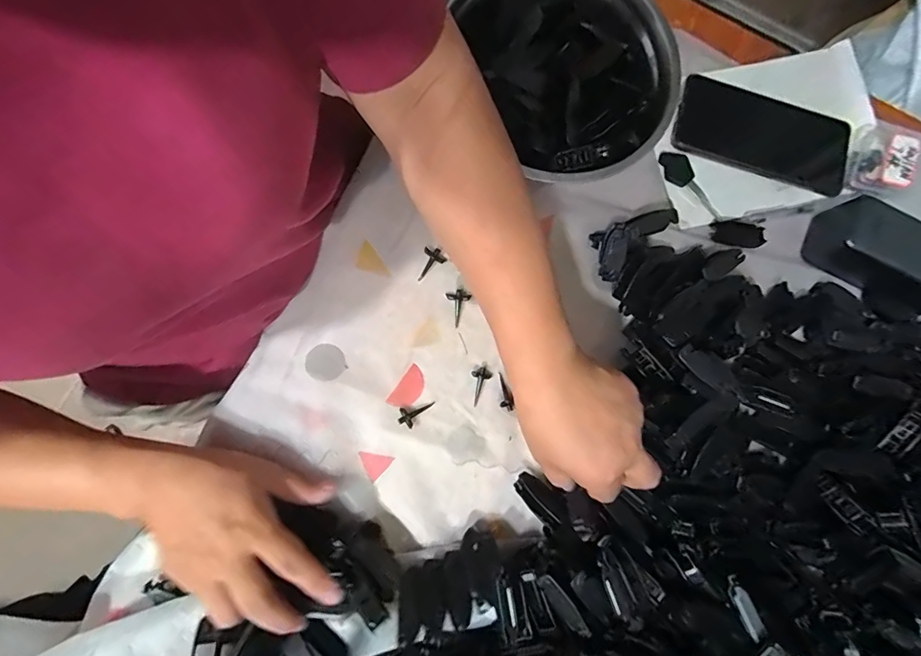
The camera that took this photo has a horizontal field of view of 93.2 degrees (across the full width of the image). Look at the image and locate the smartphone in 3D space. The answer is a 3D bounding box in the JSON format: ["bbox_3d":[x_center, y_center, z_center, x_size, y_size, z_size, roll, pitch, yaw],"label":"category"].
[{"bbox_3d":[0.285,-0.183,0.412,0.167,0.009,0.085,22,82,0],"label":"smartphone"}]

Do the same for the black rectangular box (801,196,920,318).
[{"bbox_3d":[0.386,-0.059,0.386,0.132,0.045,0.064,39,80,1],"label":"black rectangular box"}]

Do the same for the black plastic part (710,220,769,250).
[{"bbox_3d":[0.257,-0.087,0.403,0.046,0.006,0.023,12,81,-4],"label":"black plastic part"}]

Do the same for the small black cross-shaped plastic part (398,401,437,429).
[{"bbox_3d":[-0.036,0.069,0.362,0.033,0.008,0.018,-27,79,-25],"label":"small black cross-shaped plastic part"}]

